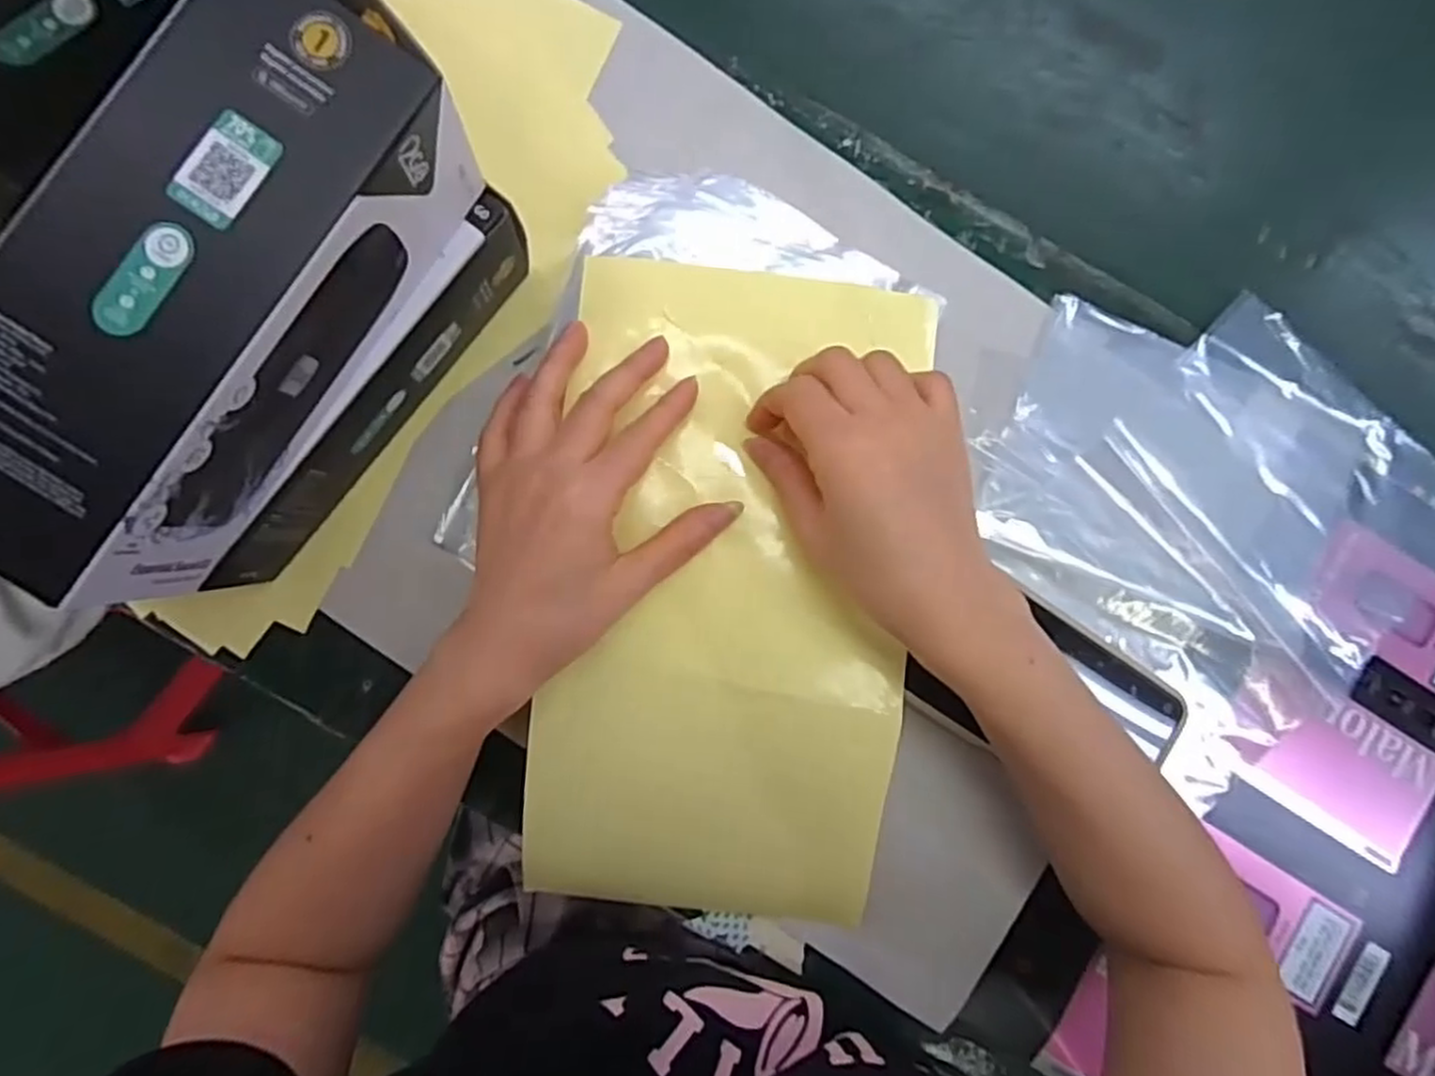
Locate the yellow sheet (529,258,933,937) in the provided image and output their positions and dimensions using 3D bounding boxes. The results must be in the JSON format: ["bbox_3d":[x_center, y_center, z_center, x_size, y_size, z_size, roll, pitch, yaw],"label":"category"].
[{"bbox_3d":[0.003,0.031,0.344,0.164,0.024,0.302,4,95,-2],"label":"yellow sheet"}]

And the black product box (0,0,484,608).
[{"bbox_3d":[-0.171,-0.082,0.253,0.071,0.073,0.200,34,87,-1],"label":"black product box"}]

